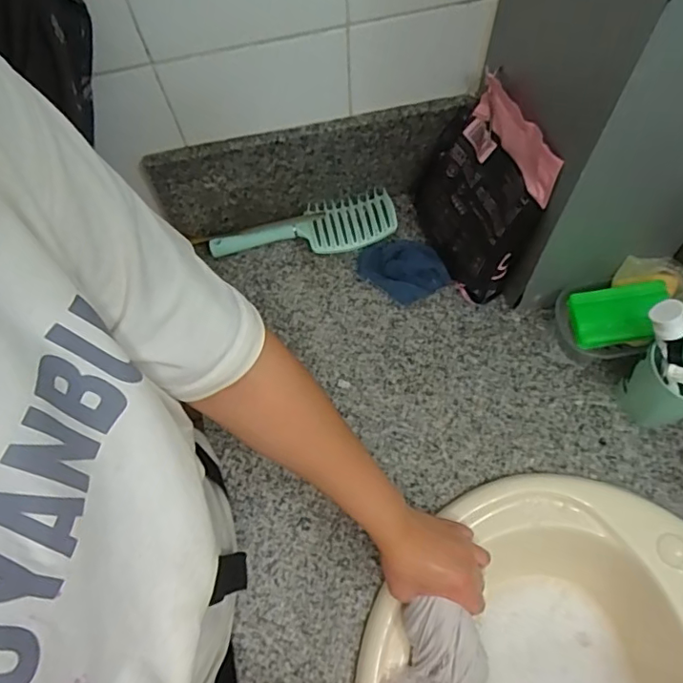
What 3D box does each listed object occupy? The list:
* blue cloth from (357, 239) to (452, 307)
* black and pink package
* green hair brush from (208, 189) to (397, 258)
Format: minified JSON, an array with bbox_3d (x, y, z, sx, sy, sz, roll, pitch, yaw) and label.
[{"bbox_3d":[0.083,-0.102,0.737,0.120,0.043,0.085,33,71,17],"label":"blue cloth"},{"bbox_3d":[0.153,-0.173,0.661,0.078,0.233,0.183,-20,65,-6],"label":"black and pink package"},{"bbox_3d":[-0.048,-0.152,0.765,0.249,0.040,0.078,-13,65,-3],"label":"green hair brush"}]

